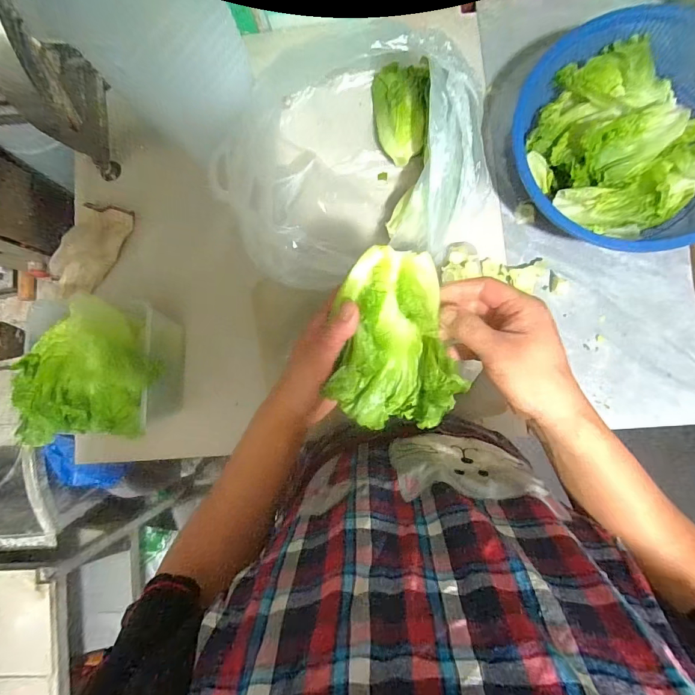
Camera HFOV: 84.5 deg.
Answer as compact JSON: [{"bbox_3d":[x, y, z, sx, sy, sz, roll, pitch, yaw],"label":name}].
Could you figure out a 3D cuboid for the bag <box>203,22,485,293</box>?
[{"bbox_3d":[-0.012,-0.299,0.591,0.393,0.193,0.363,-20,85,3],"label":"bag"}]

